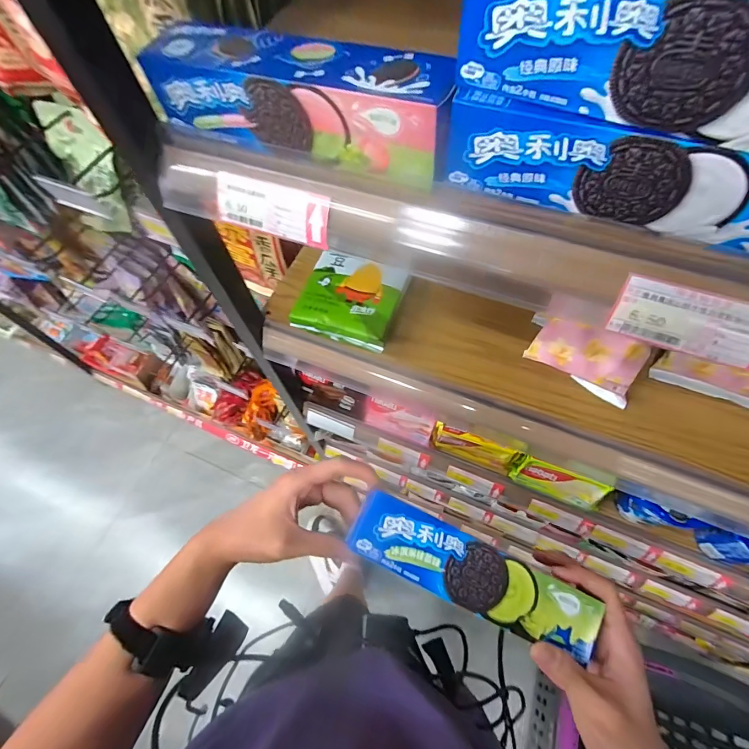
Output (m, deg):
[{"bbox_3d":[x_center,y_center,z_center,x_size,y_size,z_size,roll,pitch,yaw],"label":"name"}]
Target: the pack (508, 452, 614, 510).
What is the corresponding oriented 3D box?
[{"bbox_3d":[0.273,0.163,0.620,0.128,0.085,0.020,22,66,14],"label":"pack"}]

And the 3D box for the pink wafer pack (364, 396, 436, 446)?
[{"bbox_3d":[0.045,0.071,0.689,0.120,0.061,0.030,18,34,23],"label":"pink wafer pack"}]

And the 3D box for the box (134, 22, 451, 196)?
[{"bbox_3d":[-0.049,-0.179,0.269,0.206,0.055,0.046,21,66,14],"label":"box"}]

